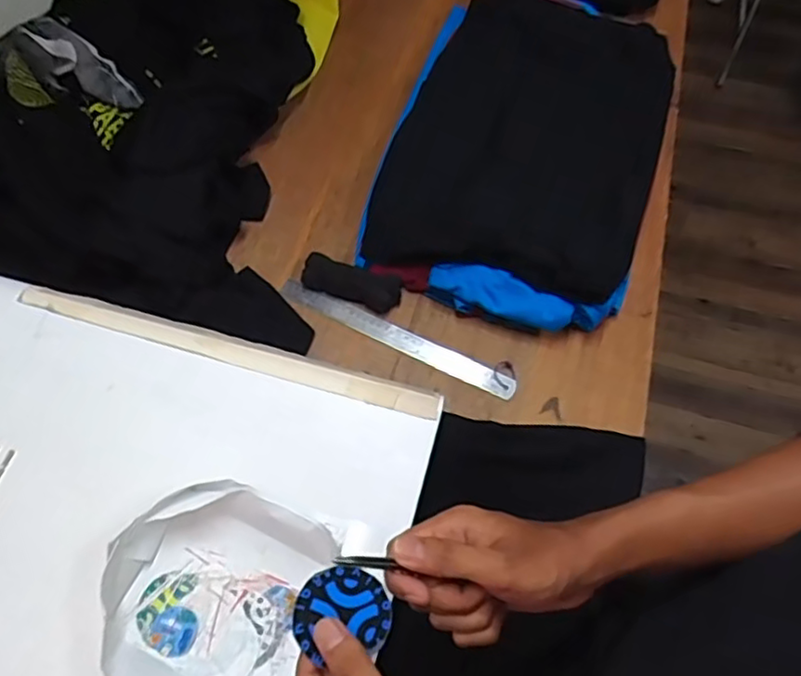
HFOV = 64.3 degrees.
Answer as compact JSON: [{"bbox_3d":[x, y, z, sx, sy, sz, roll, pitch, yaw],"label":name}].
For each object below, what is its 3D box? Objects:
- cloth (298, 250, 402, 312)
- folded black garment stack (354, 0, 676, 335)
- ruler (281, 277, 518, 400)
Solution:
[{"bbox_3d":[-0.063,-0.072,0.826,0.128,0.025,0.045,18,64,10],"label":"cloth"},{"bbox_3d":[0.179,-0.280,0.894,0.347,0.098,0.552,16,64,9],"label":"folded black garment stack"},{"bbox_3d":[-0.006,-0.003,0.802,0.319,0.005,0.032,25,73,11],"label":"ruler"}]

